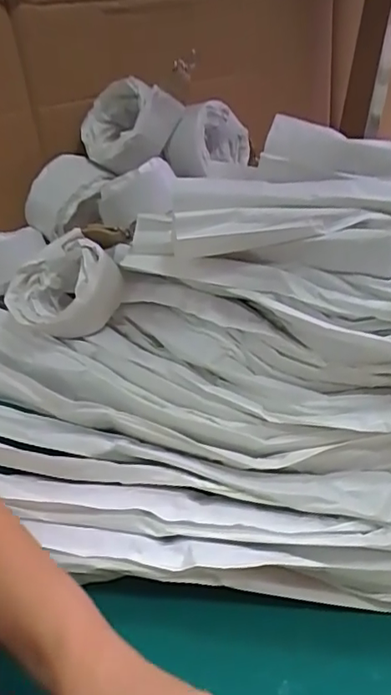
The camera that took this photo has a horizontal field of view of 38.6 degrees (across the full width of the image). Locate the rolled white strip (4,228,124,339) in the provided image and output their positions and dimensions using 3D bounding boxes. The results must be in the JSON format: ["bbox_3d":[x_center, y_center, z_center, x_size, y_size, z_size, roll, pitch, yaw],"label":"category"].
[{"bbox_3d":[-0.129,-0.052,0.549,0.110,0.090,0.071,0,40,-1],"label":"rolled white strip"}]

